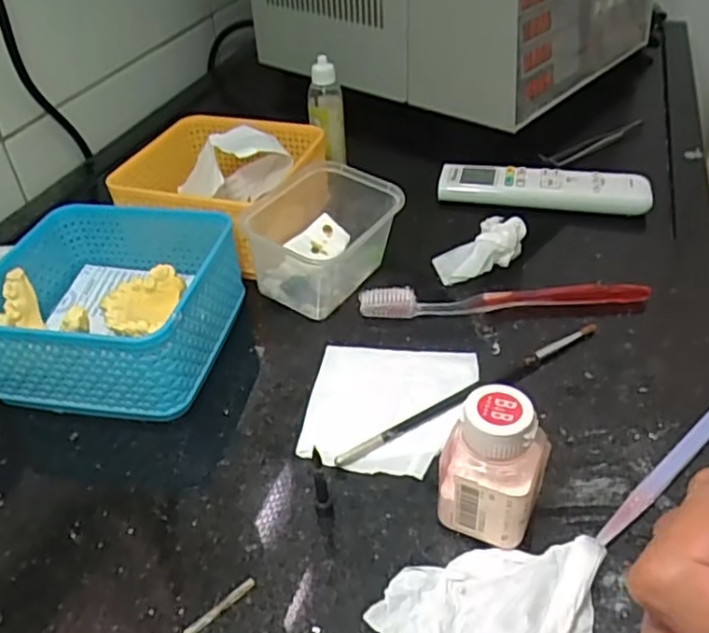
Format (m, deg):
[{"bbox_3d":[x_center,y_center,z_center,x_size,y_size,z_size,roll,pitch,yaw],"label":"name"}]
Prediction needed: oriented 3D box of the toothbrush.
[{"bbox_3d":[0.099,-0.012,0.442,0.189,0.015,0.018,-2,39,3],"label":"toothbrush"}]

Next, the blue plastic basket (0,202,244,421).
[{"bbox_3d":[-0.154,-0.006,0.418,0.138,0.065,0.130,5,40,11],"label":"blue plastic basket"}]

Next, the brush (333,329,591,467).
[{"bbox_3d":[0.071,0.042,0.380,0.186,0.008,0.013,-23,42,-22],"label":"brush"}]

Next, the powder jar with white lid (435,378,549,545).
[{"bbox_3d":[0.062,0.068,0.298,0.042,0.070,0.033,14,42,22],"label":"powder jar with white lid"}]

